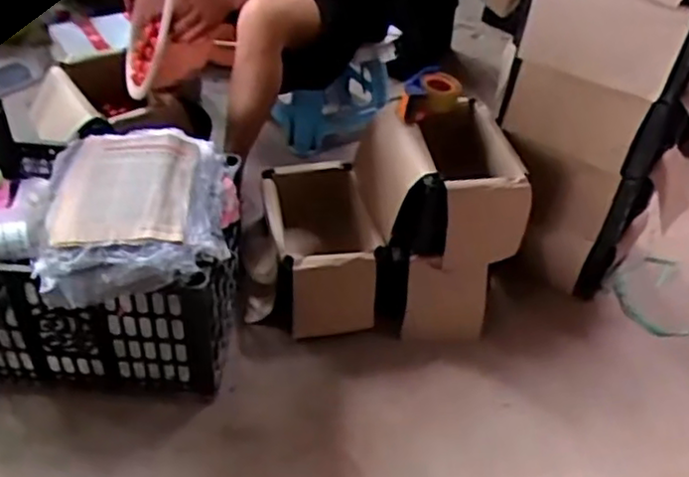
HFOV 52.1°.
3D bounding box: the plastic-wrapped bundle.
[{"bbox_3d":[-0.335,-0.054,1.139,0.305,0.088,0.337,-2,42,-8],"label":"plastic-wrapped bundle"}]

